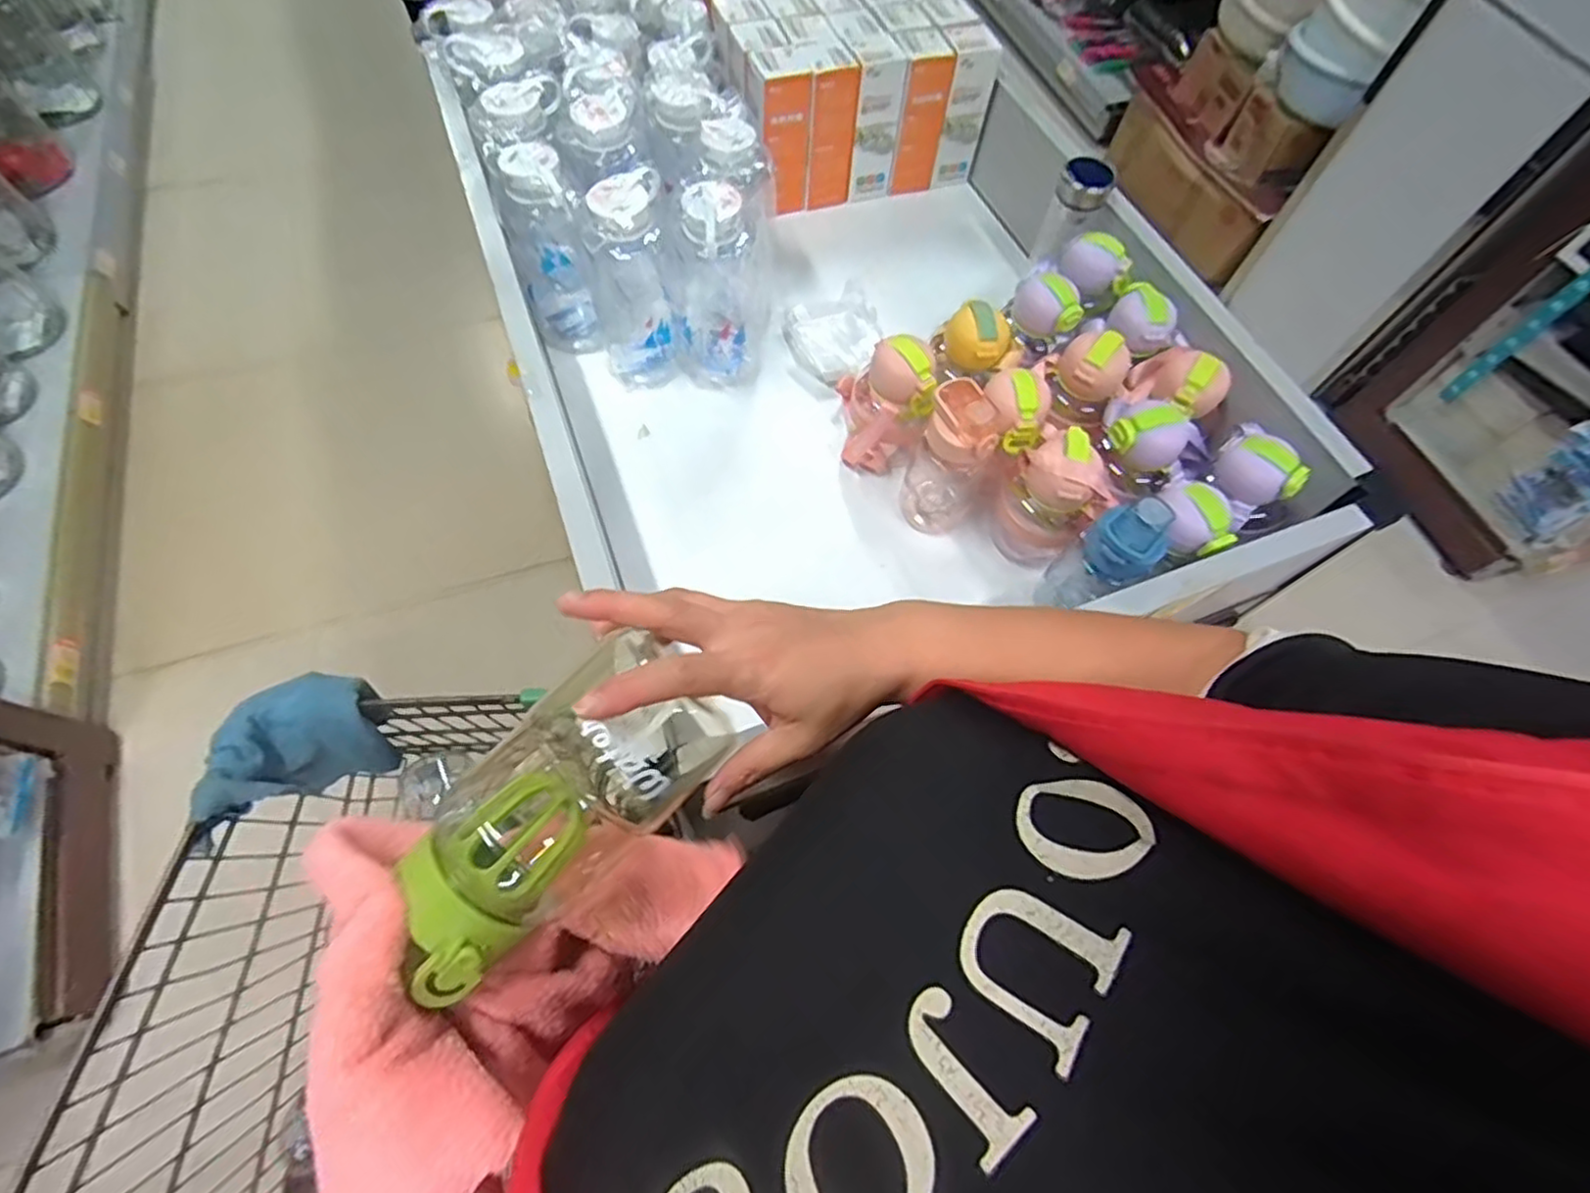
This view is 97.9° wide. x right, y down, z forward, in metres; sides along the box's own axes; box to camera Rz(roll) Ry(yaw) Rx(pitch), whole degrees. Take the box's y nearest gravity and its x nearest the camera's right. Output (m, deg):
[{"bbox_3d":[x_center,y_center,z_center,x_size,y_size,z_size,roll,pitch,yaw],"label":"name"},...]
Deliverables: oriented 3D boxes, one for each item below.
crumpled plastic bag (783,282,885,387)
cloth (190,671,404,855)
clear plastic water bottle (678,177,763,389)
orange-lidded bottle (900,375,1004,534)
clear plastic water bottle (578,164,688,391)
[{"bbox_3d":[0.056,-0.359,0.947,0.135,0.040,0.149,-34,71,-18],"label":"crumpled plastic bag"},{"bbox_3d":[-0.467,0.150,0.653,0.167,0.115,0.090,-32,70,-17],"label":"cloth"},{"bbox_3d":[-0.089,-0.372,0.839,0.097,0.237,0.105,-1,64,-4],"label":"clear plastic water bottle"},{"bbox_3d":[0.176,-0.154,0.772,0.075,0.182,0.079,1,64,-3],"label":"orange-lidded bottle"},{"bbox_3d":[-0.194,-0.374,0.834,0.106,0.231,0.105,-14,66,-10],"label":"clear plastic water bottle"}]

